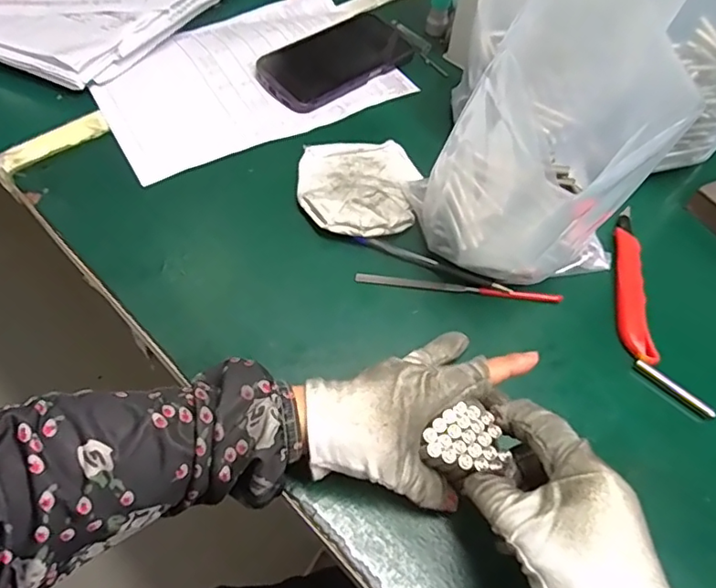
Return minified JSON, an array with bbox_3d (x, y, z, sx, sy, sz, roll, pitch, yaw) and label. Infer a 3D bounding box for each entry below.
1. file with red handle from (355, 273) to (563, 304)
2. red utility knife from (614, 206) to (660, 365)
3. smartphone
[{"bbox_3d":[0.078,-0.004,0.436,0.157,0.009,0.009,6,54,-1],"label":"file with red handle"},{"bbox_3d":[0.216,-0.013,0.450,0.023,0.015,0.153,10,54,2],"label":"red utility knife"},{"bbox_3d":[-0.025,-0.241,0.581,0.161,0.018,0.082,-36,65,-27],"label":"smartphone"}]

